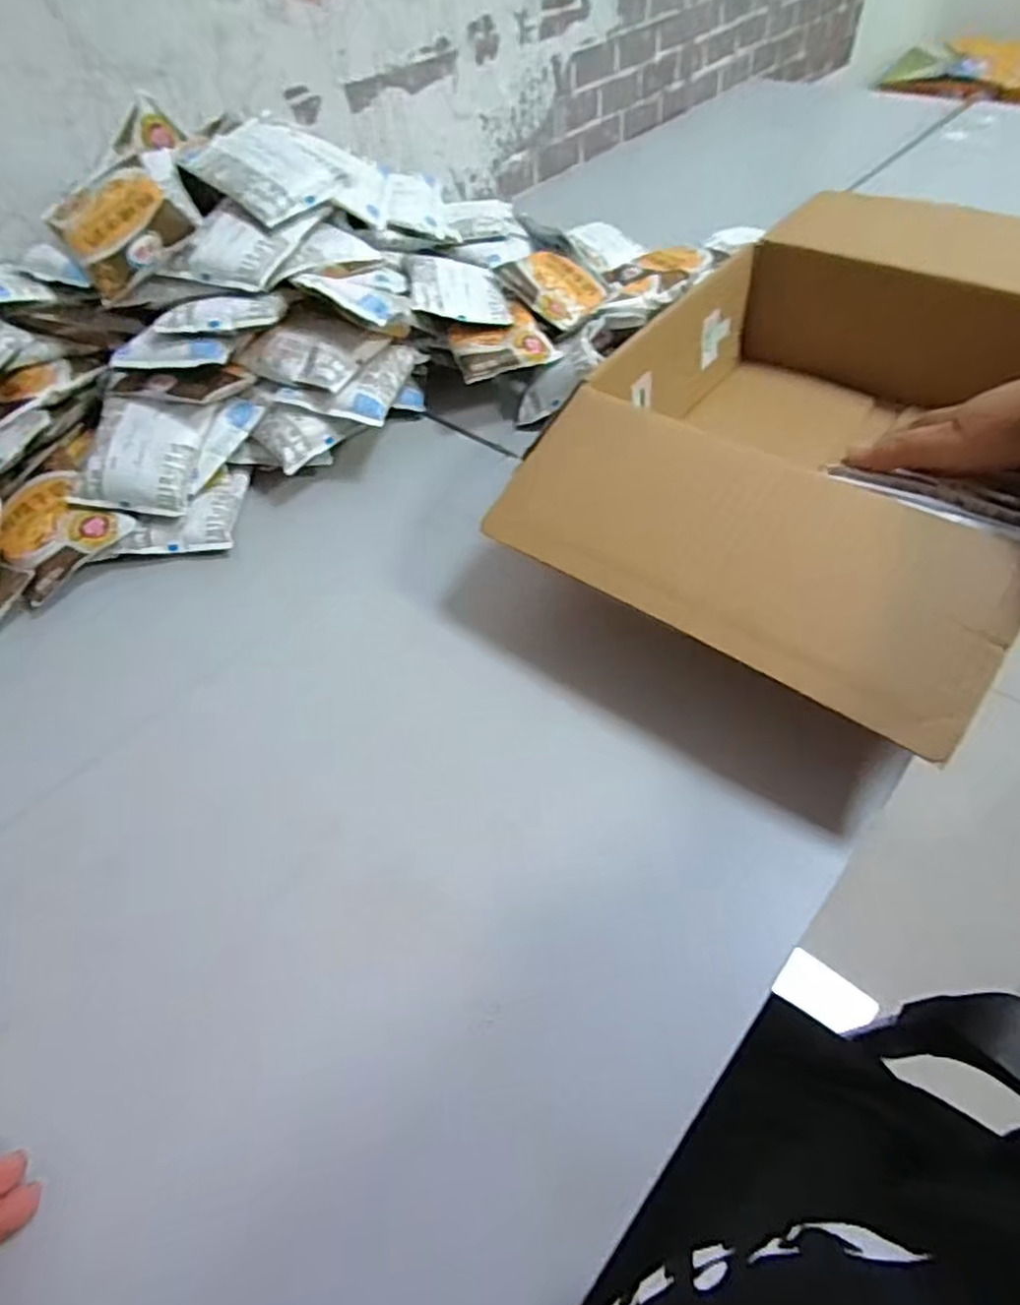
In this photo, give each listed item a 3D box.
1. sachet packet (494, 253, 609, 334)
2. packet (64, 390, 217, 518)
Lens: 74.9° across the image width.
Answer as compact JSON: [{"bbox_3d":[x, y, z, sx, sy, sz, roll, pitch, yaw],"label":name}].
[{"bbox_3d":[0.047,-0.365,0.664,0.093,0.007,0.089,-40,88,-26],"label":"sachet packet"},{"bbox_3d":[-0.303,-0.166,0.551,0.086,0.020,0.100,9,81,-5],"label":"packet"}]

